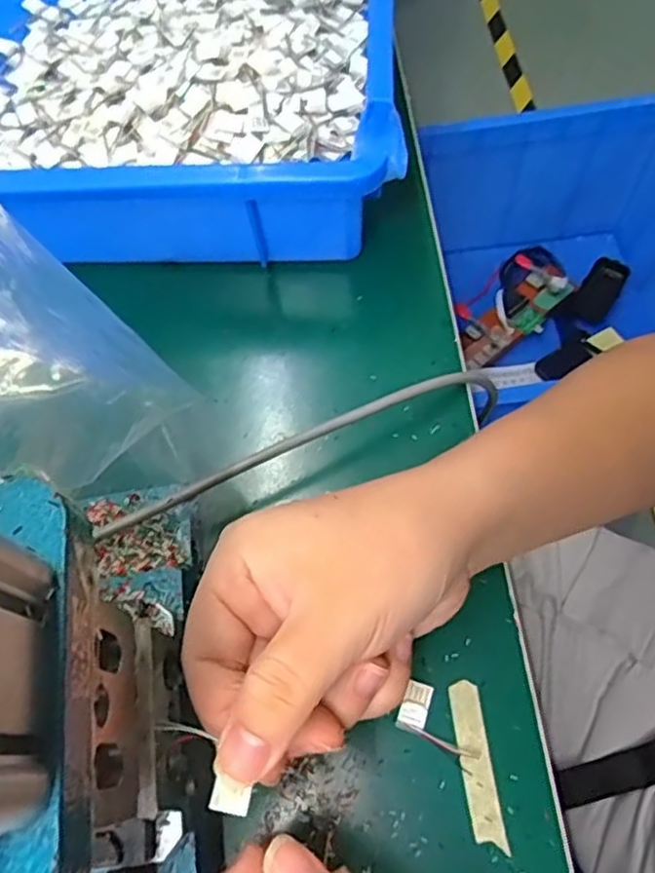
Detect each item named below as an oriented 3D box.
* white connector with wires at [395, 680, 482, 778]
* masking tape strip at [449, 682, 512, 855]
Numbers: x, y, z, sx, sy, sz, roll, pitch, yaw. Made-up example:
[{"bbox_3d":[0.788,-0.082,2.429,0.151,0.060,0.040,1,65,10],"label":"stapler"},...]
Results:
[{"bbox_3d":[0.049,0.122,0.282,0.037,0.004,0.020,29,69,16],"label":"white connector with wires"},{"bbox_3d":[0.062,0.135,0.276,0.013,0.004,0.062,-7,64,0],"label":"masking tape strip"}]

